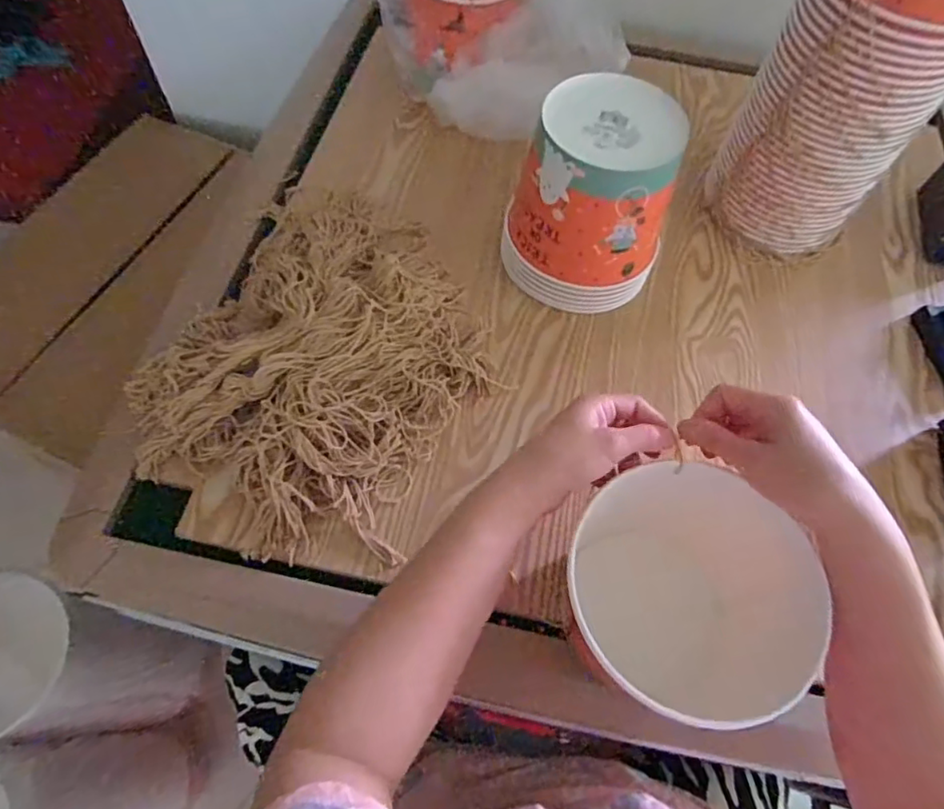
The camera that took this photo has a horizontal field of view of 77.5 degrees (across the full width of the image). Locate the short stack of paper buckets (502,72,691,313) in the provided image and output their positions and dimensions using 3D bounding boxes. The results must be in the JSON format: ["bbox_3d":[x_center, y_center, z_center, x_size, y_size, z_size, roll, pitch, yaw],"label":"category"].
[{"bbox_3d":[0.122,-0.197,0.580,0.150,0.171,0.139,22,63,7],"label":"short stack of paper buckets"}]

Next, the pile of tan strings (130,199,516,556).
[{"bbox_3d":[-0.127,-0.057,0.555,0.287,0.061,0.383,20,63,6],"label":"pile of tan strings"}]

